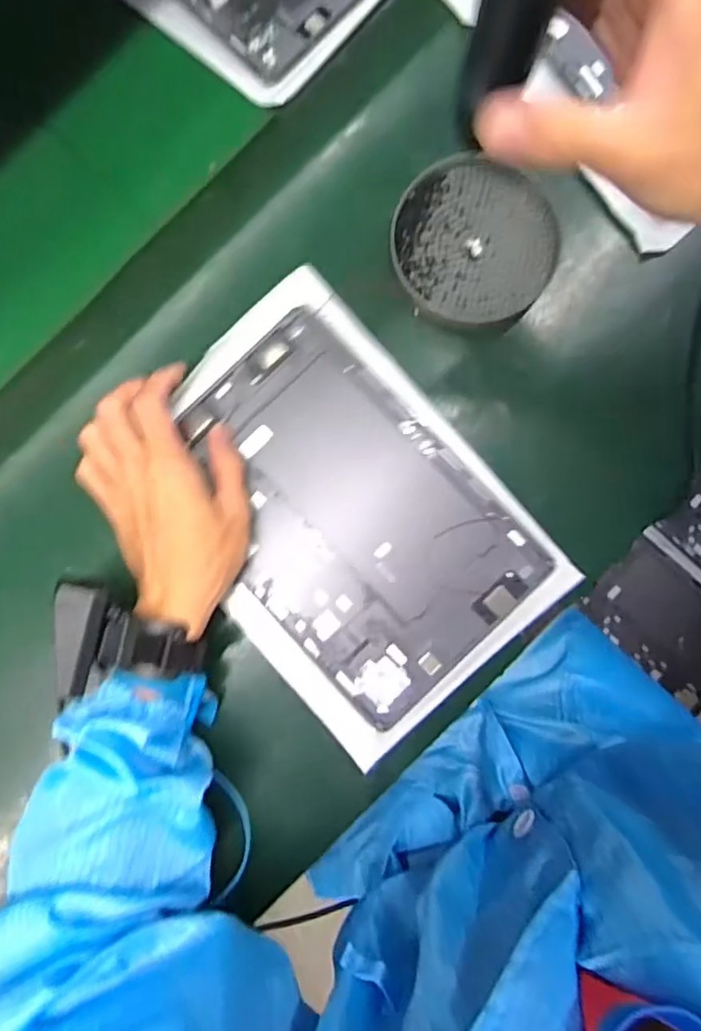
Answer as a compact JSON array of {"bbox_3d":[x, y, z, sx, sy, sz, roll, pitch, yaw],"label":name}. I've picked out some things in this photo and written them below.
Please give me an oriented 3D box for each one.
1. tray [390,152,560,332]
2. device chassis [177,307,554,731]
[{"bbox_3d":[0.085,-0.187,0.410,0.109,0.012,0.112,0,89,3],"label":"tray"},{"bbox_3d":[-0.005,0.001,0.414,0.162,0.010,0.252,-43,87,1],"label":"device chassis"}]

